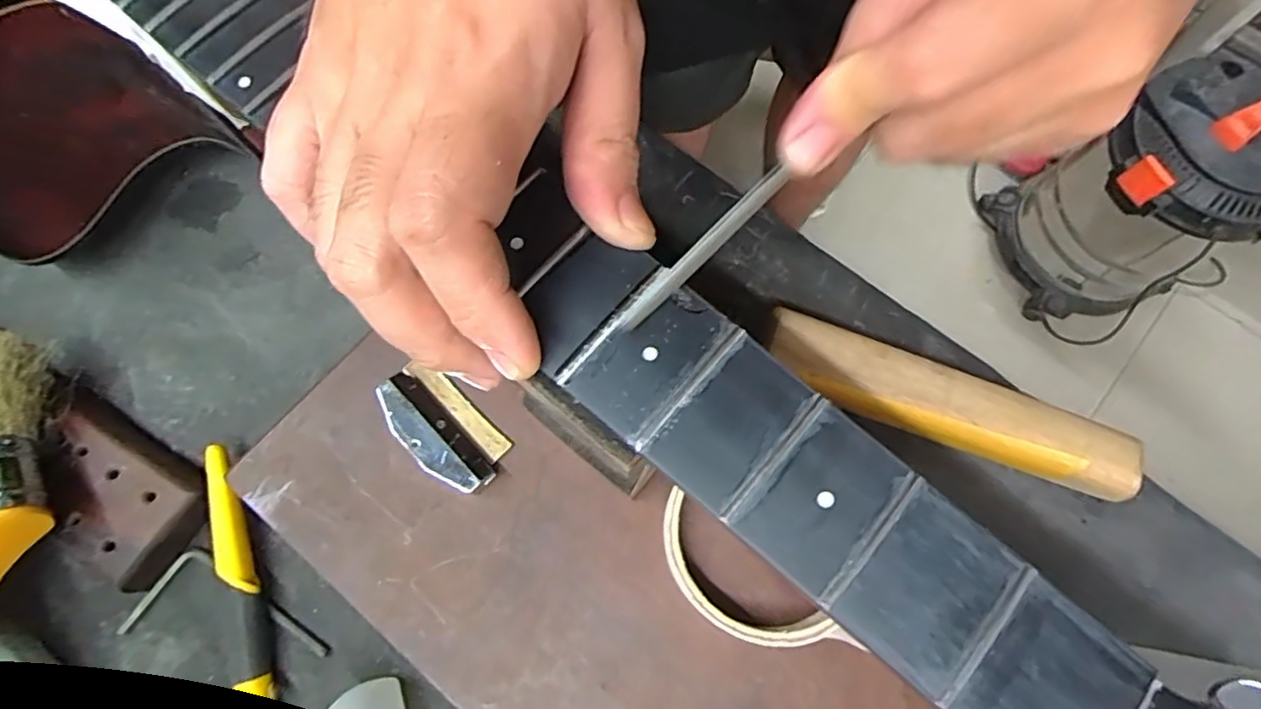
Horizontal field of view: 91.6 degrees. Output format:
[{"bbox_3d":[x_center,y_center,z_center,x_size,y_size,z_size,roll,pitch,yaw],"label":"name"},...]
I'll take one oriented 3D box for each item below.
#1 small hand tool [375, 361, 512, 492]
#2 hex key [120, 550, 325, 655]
[{"bbox_3d":[-0.083,0.031,0.270,0.064,0.013,0.032,43,79,12],"label":"small hand tool"},{"bbox_3d":[-0.179,0.110,0.277,0.092,0.005,0.038,5,74,3],"label":"hex key"}]

